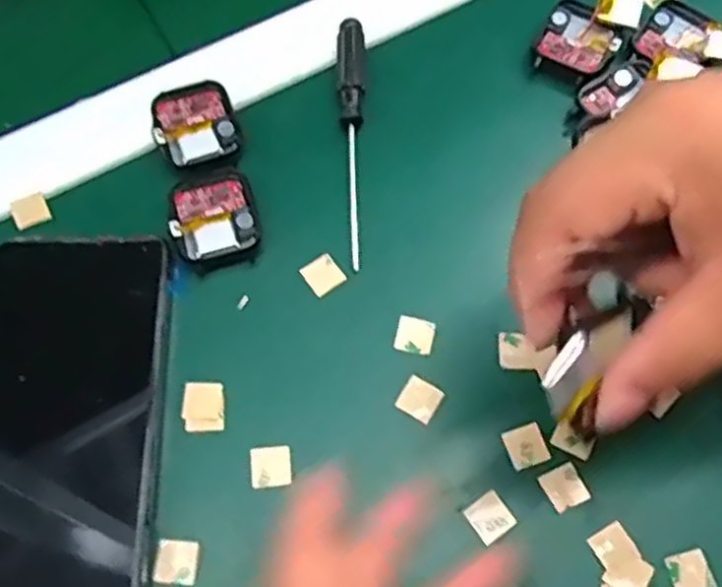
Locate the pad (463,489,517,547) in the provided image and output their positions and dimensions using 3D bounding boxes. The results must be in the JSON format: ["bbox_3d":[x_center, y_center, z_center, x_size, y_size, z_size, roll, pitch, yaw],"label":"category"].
[{"bbox_3d":[0.050,0.086,0.290,0.016,0.004,0.016,-35,71,-14],"label":"pad"}]

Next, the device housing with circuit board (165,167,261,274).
[{"bbox_3d":[-0.066,-0.034,0.334,0.037,0.006,0.047,-18,68,-8],"label":"device housing with circuit board"}]

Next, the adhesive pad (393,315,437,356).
[{"bbox_3d":[0.023,0.017,0.320,0.016,0.004,0.016,11,67,4],"label":"adhesive pad"}]

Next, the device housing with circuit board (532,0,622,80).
[{"bbox_3d":[0.108,-0.126,0.375,0.037,0.008,0.043,31,70,12],"label":"device housing with circuit board"}]

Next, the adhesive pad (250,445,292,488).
[{"bbox_3d":[-0.036,0.068,0.297,0.016,0.004,0.016,-5,67,-2],"label":"adhesive pad"}]

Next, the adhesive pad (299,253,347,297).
[{"bbox_3d":[-0.017,-0.009,0.331,0.016,0.004,0.016,-34,71,-14],"label":"adhesive pad"}]

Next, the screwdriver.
[{"bbox_3d":[-0.004,-0.075,0.353,0.013,0.010,0.129,-1,66,-1],"label":"screwdriver"}]

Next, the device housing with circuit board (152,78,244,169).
[{"bbox_3d":[-0.078,-0.080,0.354,0.038,0.007,0.043,-18,68,-8],"label":"device housing with circuit board"}]

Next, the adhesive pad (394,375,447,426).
[{"bbox_3d":[0.025,0.043,0.309,0.016,0.004,0.016,30,70,12],"label":"adhesive pad"}]

